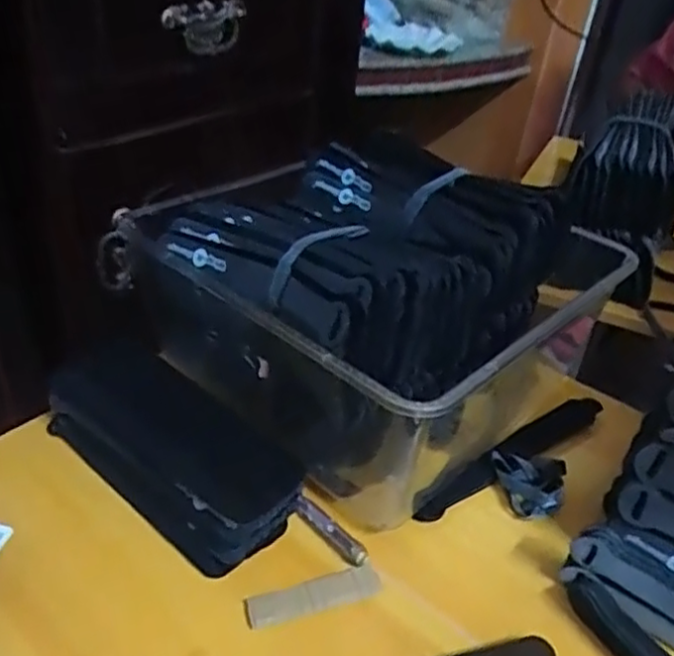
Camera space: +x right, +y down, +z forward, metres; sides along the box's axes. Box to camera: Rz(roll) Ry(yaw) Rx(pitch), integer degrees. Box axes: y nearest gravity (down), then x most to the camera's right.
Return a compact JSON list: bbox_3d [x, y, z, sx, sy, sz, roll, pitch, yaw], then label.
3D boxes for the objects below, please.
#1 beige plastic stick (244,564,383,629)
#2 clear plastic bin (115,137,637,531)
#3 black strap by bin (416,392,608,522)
[{"bbox_3d":[-0.014,0.167,0.428,0.085,0.005,0.025,-8,38,-19],"label":"beige plastic stick"},{"bbox_3d":[0.031,-0.030,0.578,0.320,0.163,0.309,33,43,32],"label":"clear plastic bin"},{"bbox_3d":[0.139,0.102,0.550,0.210,0.021,0.025,-20,43,-32],"label":"black strap by bin"}]

